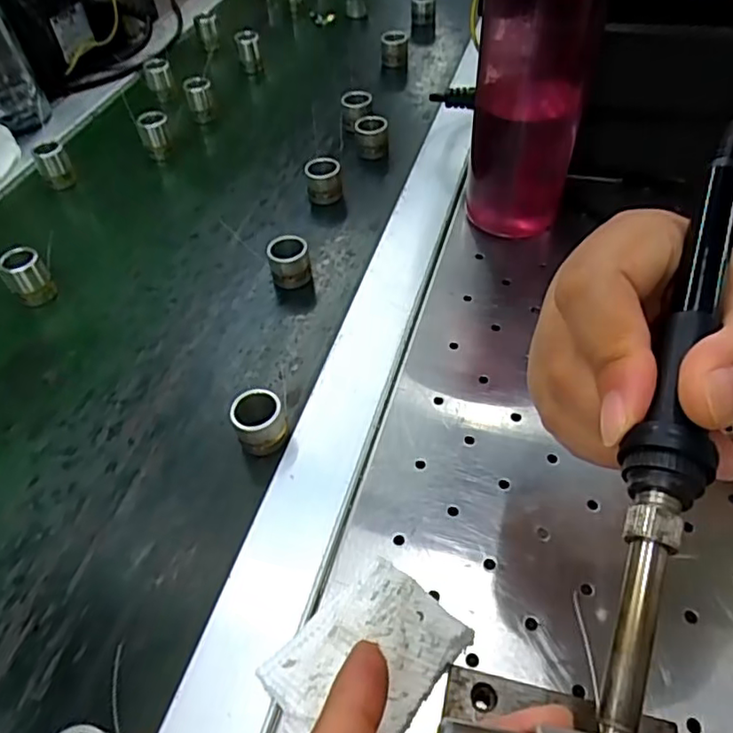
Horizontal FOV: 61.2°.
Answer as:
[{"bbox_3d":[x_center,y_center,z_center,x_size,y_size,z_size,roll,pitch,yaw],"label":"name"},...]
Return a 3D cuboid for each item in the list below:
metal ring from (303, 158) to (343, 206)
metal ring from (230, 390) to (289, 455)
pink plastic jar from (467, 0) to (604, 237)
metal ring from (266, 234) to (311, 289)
[{"bbox_3d":[-0.030,-0.132,0.439,0.024,0.026,0.024,-3,49,3],"label":"metal ring"},{"bbox_3d":[-0.051,0.029,0.301,0.024,0.025,0.025,-3,49,3],"label":"metal ring"},{"bbox_3d":[0.092,-0.149,0.337,0.066,0.176,0.079,5,50,10],"label":"pink plastic jar"},{"bbox_3d":[-0.047,-0.063,0.380,0.024,0.028,0.024,-3,49,3],"label":"metal ring"}]

